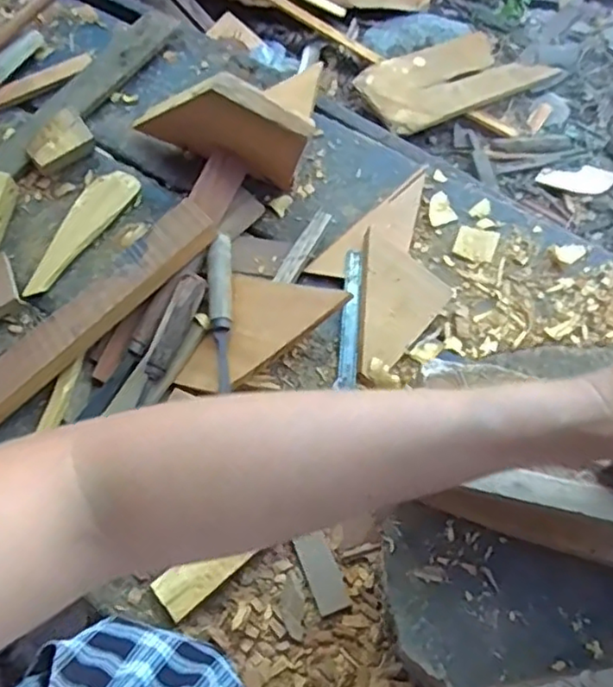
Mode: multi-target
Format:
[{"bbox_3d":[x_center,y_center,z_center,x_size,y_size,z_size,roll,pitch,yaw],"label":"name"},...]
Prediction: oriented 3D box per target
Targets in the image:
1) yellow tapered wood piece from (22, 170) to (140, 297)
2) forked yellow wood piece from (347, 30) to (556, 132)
[{"bbox_3d":[-0.290,-0.144,0.801,0.055,0.016,0.195,35,76,13],"label":"yellow tapered wood piece"},{"bbox_3d":[0.341,-0.632,1.507,0.461,0.033,0.204,-26,75,-18],"label":"forked yellow wood piece"}]

